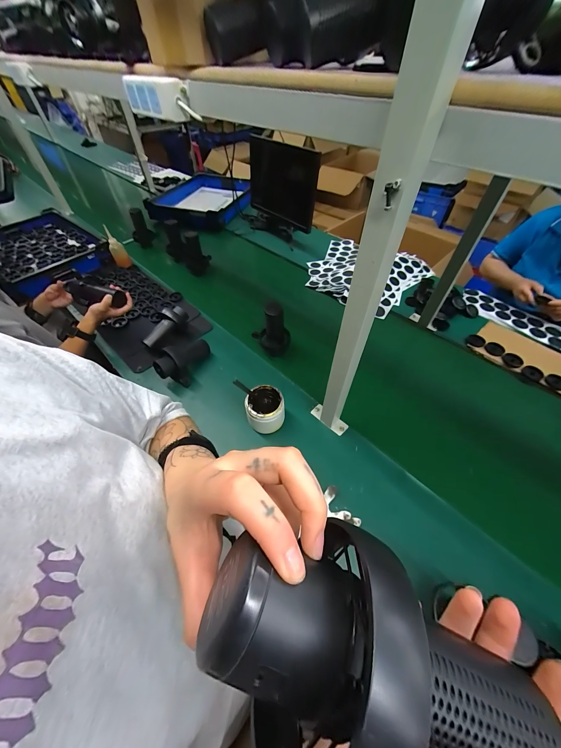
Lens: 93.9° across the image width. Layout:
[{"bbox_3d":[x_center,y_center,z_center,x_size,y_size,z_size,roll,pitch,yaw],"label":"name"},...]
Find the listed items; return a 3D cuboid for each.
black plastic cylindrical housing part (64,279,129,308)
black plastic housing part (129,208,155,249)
[{"bbox_3d":[-0.586,-0.246,0.809,0.197,0.050,0.051,11,53,9],"label":"black plastic cylindrical housing part"},{"bbox_3d":[-0.648,-0.673,1.220,0.077,0.152,0.064,-38,61,-25],"label":"black plastic housing part"}]

